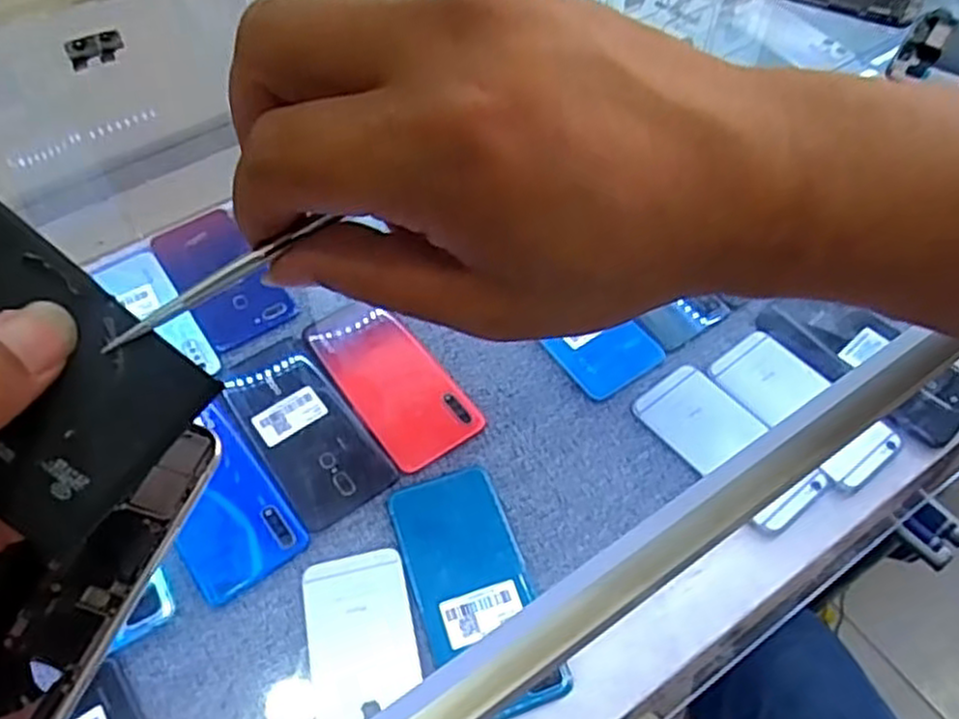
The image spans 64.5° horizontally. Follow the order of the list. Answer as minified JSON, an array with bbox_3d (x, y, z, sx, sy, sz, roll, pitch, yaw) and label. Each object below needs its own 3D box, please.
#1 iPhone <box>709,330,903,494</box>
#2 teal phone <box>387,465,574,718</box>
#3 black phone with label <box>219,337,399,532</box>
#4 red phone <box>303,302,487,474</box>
[{"bbox_3d":[0.238,0.034,0.561,0.062,0.012,0.134,-37,63,-16],"label":"iPhone"},{"bbox_3d":[-0.004,0.146,0.496,0.075,0.011,0.163,-17,57,-10],"label":"teal phone"},{"bbox_3d":[-0.131,0.047,0.565,0.072,0.004,0.161,-31,60,-19],"label":"black phone with label"},{"bbox_3d":[-0.067,0.017,0.585,0.071,0.014,0.148,-32,61,-19],"label":"red phone"}]

